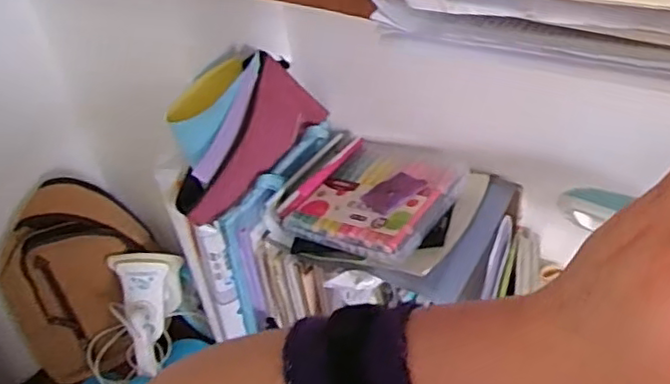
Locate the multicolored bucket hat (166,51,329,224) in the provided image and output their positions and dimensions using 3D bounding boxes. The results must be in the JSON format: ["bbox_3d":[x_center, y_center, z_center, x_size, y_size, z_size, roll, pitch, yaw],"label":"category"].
[{"bbox_3d":[-0.121,-0.093,0.870,0.081,0.160,0.255,18,47,28],"label":"multicolored bucket hat"}]

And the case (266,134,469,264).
[{"bbox_3d":[0.050,0.001,0.881,0.222,0.050,0.197,15,50,39],"label":"case"}]

